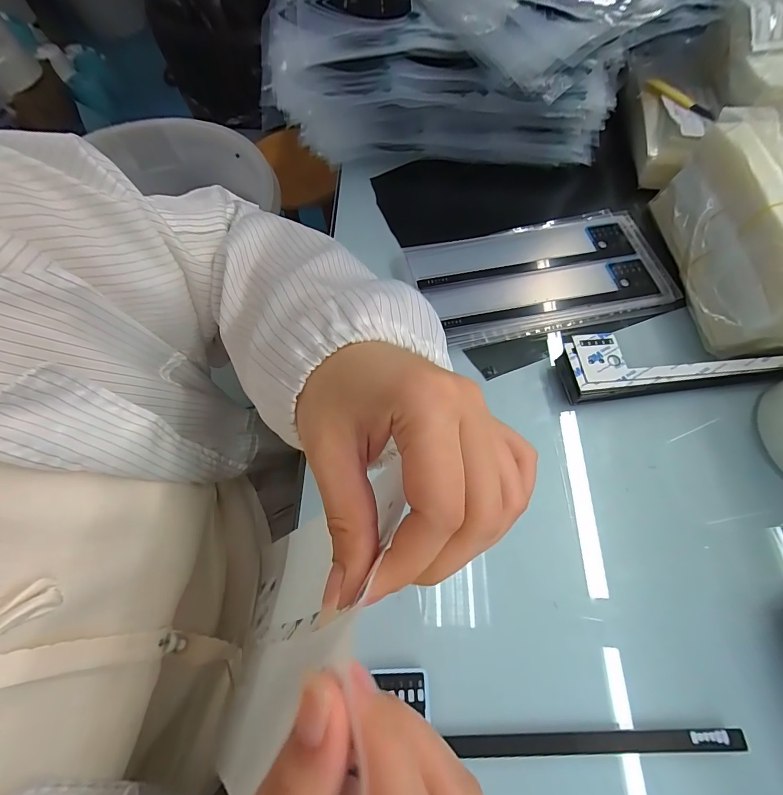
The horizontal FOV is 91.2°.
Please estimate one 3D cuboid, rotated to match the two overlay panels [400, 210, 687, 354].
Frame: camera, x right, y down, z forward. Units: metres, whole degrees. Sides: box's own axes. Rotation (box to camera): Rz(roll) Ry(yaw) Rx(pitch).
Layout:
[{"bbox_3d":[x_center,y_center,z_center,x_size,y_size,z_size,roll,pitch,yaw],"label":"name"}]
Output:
[{"bbox_3d":[0.142,-0.120,0.376,0.232,0.011,0.123,-12,65,-4],"label":"two overlay panels"}]

